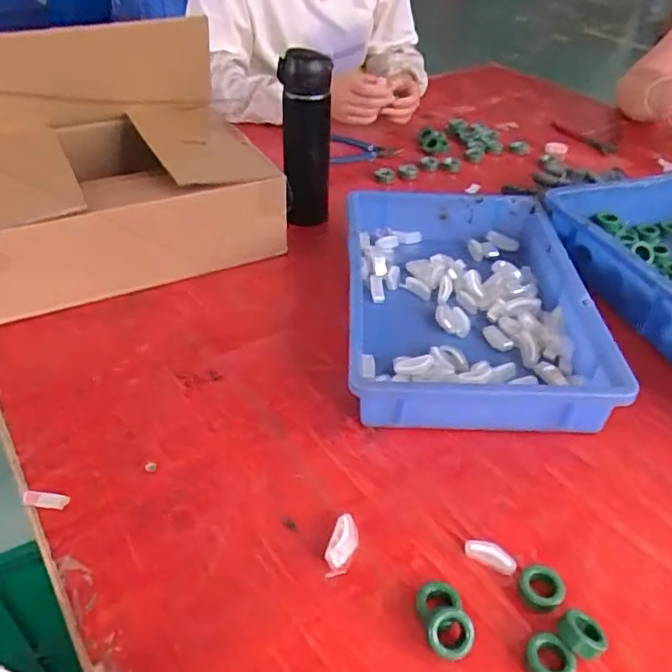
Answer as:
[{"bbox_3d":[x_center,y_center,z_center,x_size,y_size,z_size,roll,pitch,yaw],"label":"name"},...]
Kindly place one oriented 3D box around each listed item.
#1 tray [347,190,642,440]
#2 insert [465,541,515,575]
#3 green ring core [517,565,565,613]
[{"bbox_3d":[0.137,-0.046,0.675,0.244,0.059,0.366,3,39,1],"label":"tray"},{"bbox_3d":[0.113,0.161,0.459,0.037,0.006,0.016,20,42,21],"label":"insert"},{"bbox_3d":[0.144,0.176,0.437,0.029,0.010,0.031,12,40,13],"label":"green ring core"}]

